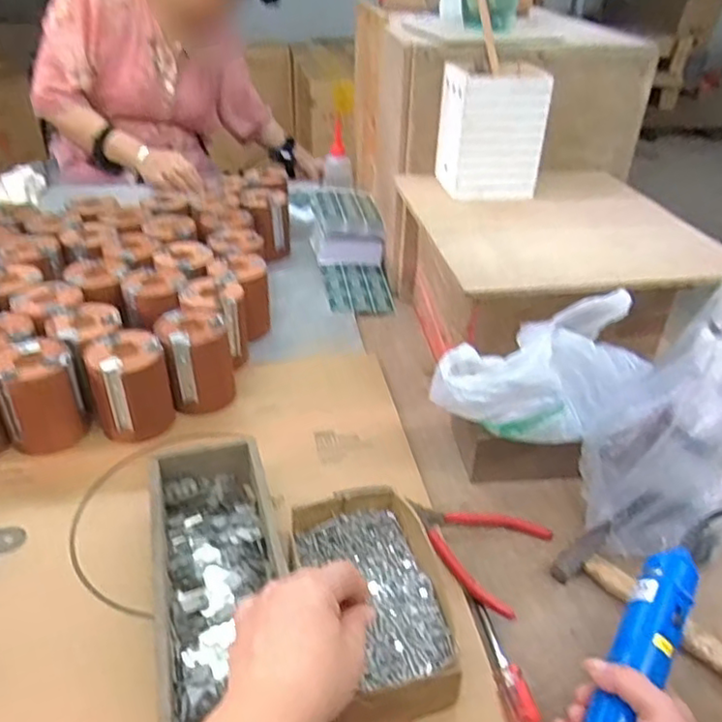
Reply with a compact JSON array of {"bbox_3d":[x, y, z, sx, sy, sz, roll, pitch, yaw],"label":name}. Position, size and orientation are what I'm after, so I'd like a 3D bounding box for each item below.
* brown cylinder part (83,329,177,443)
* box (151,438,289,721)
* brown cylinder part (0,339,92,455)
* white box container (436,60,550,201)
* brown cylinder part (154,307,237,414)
[{"bbox_3d":[-0.252,0.024,0.694,0.078,0.096,0.078,-15,37,-23],"label":"brown cylinder part"},{"bbox_3d":[-0.114,0.176,0.520,0.098,0.065,0.260,-8,35,-14],"label":"box"},{"bbox_3d":[-0.339,0.039,0.672,0.077,0.099,0.068,-20,39,-29],"label":"brown cylinder part"},{"bbox_3d":[0.164,-0.297,0.819,0.109,0.141,0.115,-6,34,-11],"label":"white box container"},{"bbox_3d":[-0.189,-0.001,0.738,0.076,0.103,0.079,-10,35,-17],"label":"brown cylinder part"}]

